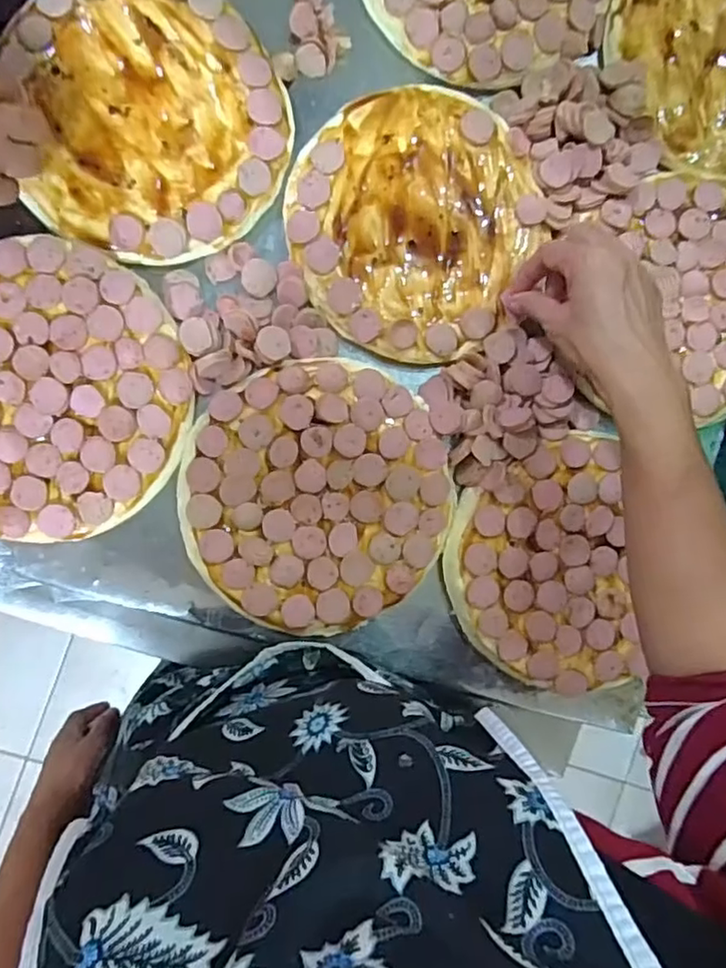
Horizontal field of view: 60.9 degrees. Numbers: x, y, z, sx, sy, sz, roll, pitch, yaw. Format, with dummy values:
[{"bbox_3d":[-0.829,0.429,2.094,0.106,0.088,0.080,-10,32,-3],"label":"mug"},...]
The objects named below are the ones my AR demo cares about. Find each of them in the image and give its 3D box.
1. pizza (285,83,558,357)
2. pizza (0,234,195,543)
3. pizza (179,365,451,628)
[{"bbox_3d":[0.039,-0.196,0.463,0.181,0.011,0.191,0,91,-7],"label":"pizza"},{"bbox_3d":[-0.221,-0.065,0.422,0.191,0.010,0.200,0,91,-7],"label":"pizza"},{"bbox_3d":[-0.031,0.010,0.456,0.192,0.017,0.193,-6,92,-7],"label":"pizza"}]

